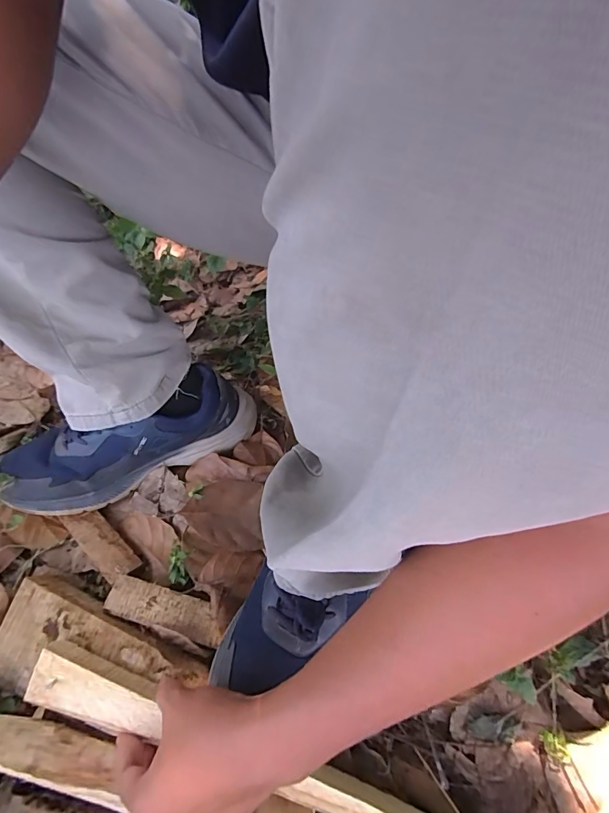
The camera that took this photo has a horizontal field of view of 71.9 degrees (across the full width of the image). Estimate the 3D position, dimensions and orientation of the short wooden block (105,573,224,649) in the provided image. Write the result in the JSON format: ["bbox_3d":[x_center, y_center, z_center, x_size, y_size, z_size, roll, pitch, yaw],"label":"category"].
[{"bbox_3d":[-0.133,0.196,0.406,0.114,0.013,0.035,14,55,8],"label":"short wooden block"}]

